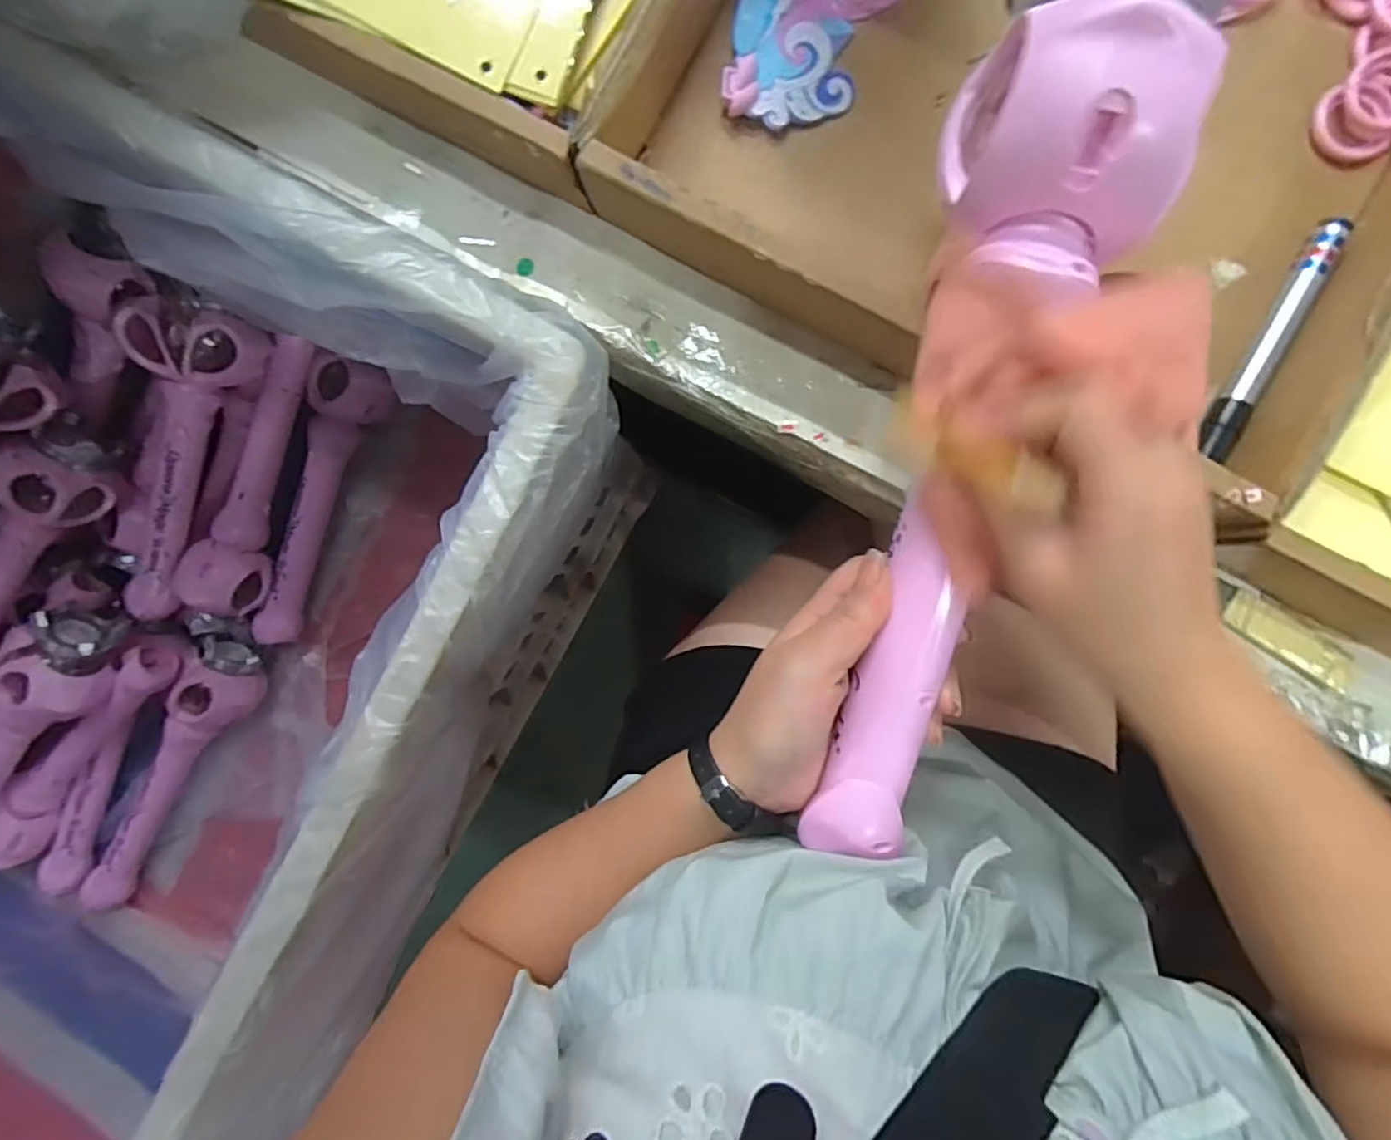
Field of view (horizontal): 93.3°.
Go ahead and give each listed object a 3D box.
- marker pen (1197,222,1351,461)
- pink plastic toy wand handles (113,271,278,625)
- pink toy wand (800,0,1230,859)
[{"bbox_3d":[0.277,-0.111,0.317,0.014,0.013,0.126,27,93,3],"label":"marker pen"},{"bbox_3d":[-0.514,-0.104,0.649,0.086,0.081,0.328,23,104,4],"label":"pink plastic toy wand handles"},{"bbox_3d":[0.112,-0.047,0.252,0.074,0.046,0.348,12,102,5],"label":"pink toy wand"}]

